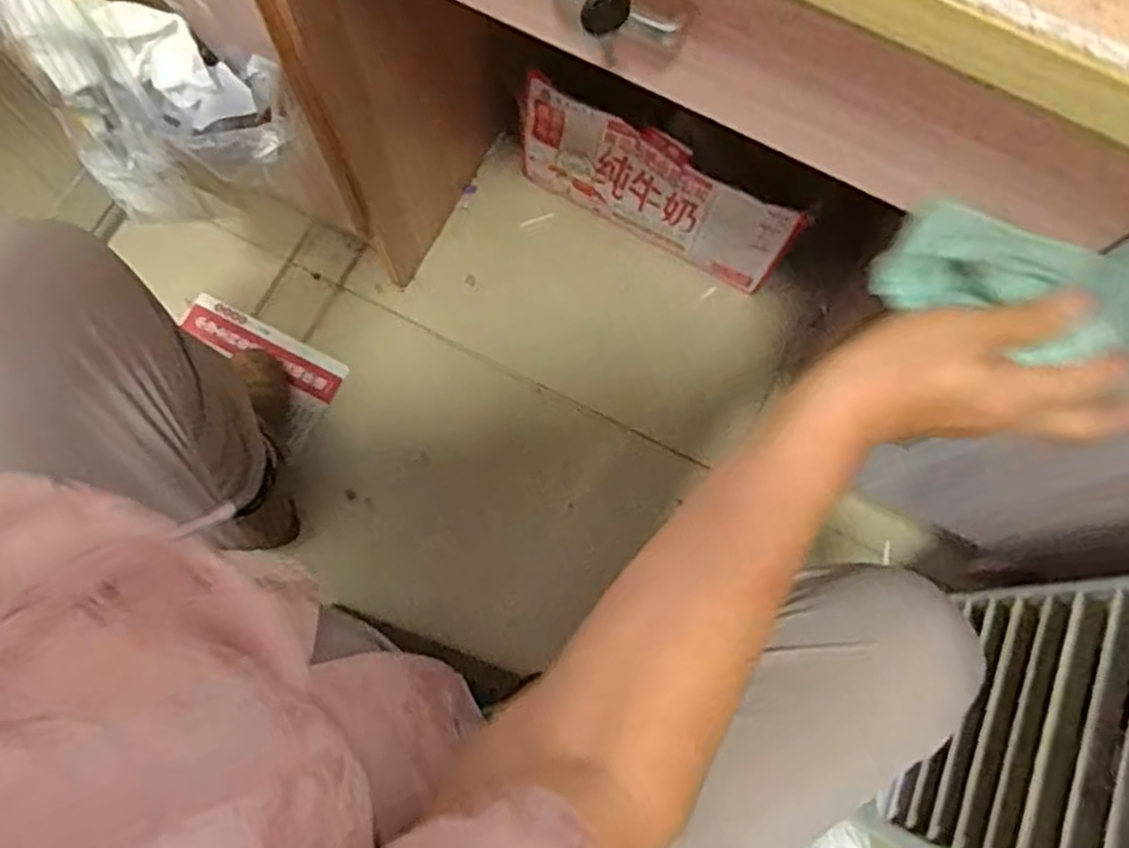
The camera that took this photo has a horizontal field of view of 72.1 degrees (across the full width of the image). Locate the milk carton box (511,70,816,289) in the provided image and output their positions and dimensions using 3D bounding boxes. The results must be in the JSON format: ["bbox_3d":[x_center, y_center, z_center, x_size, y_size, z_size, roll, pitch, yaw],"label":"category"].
[{"bbox_3d":[0.098,-0.268,0.909,0.340,0.180,0.037,29,76,4],"label":"milk carton box"}]

